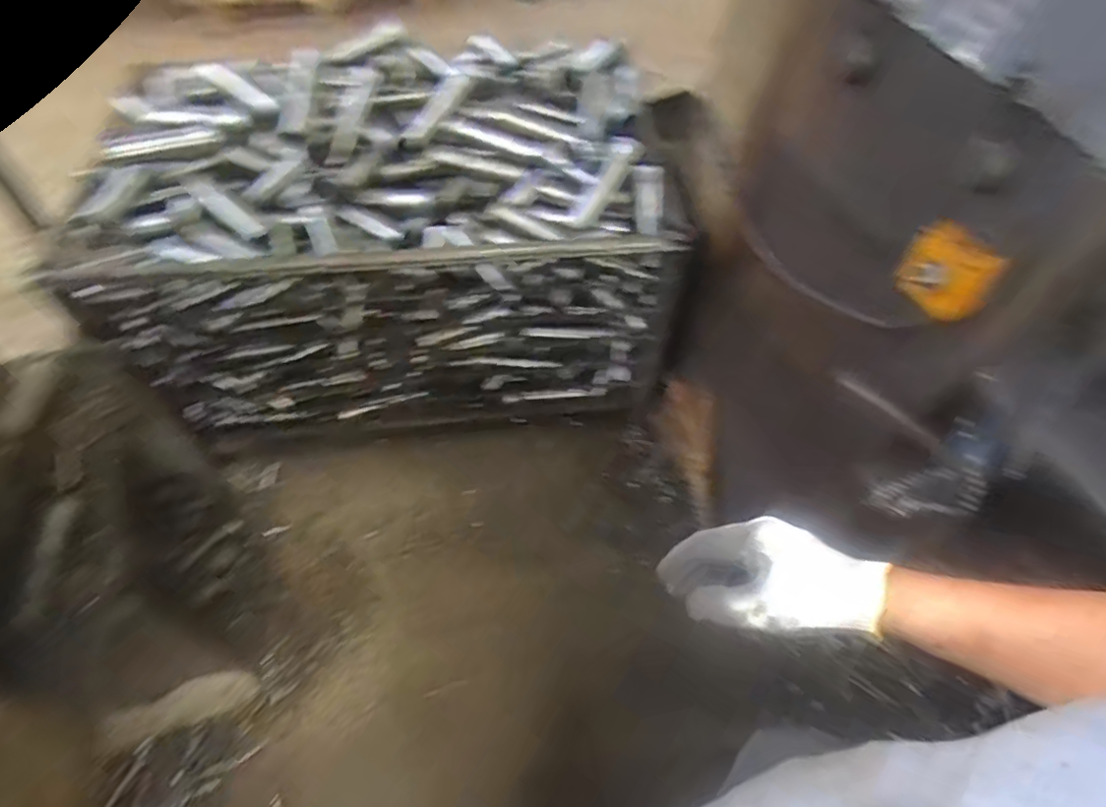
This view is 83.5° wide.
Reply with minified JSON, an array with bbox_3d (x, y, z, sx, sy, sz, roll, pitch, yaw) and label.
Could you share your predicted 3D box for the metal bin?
[{"bbox_3d":[-0.327,-0.356,1.409,1.146,0.631,0.570,-6,56,-6],"label":"metal bin"}]

